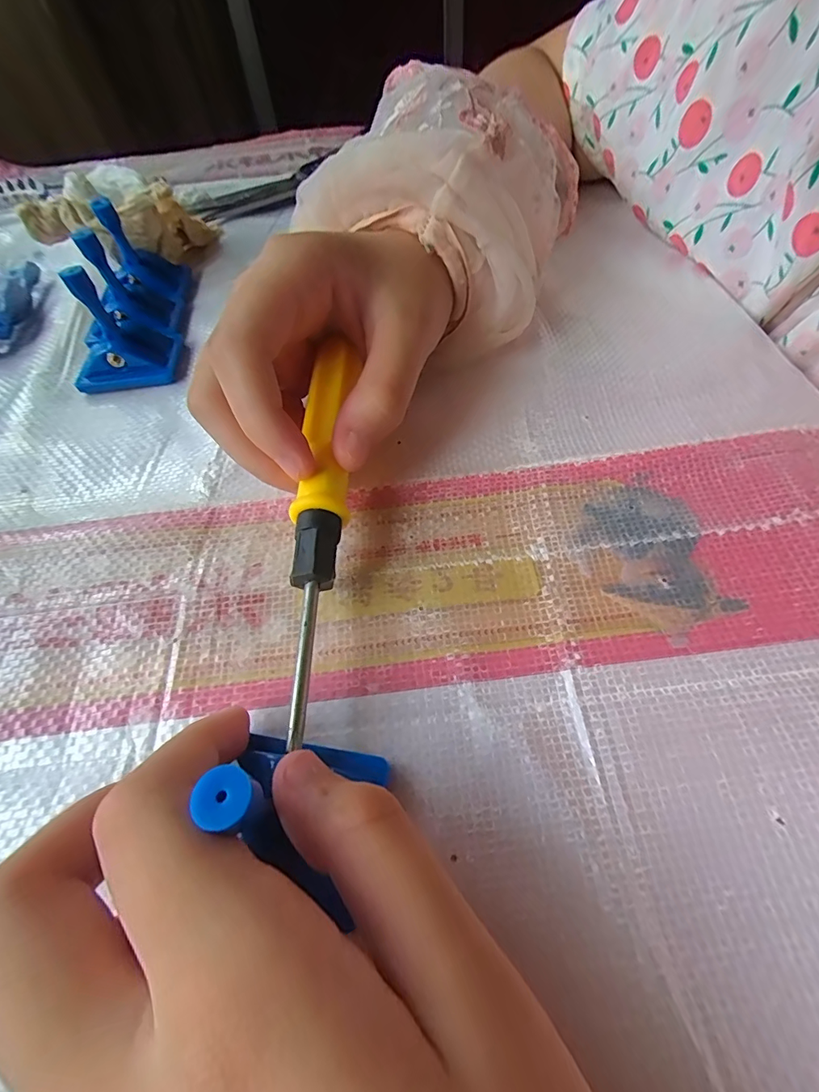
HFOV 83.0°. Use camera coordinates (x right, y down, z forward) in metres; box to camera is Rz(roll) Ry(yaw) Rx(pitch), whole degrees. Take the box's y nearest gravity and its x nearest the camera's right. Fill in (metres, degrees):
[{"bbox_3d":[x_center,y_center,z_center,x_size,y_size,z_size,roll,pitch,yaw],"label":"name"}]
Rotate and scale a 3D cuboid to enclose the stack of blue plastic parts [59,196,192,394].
[{"bbox_3d":[-0.141,-0.126,0.223,0.046,0.043,0.102,-12,56,-3],"label":"stack of blue plastic parts"}]

